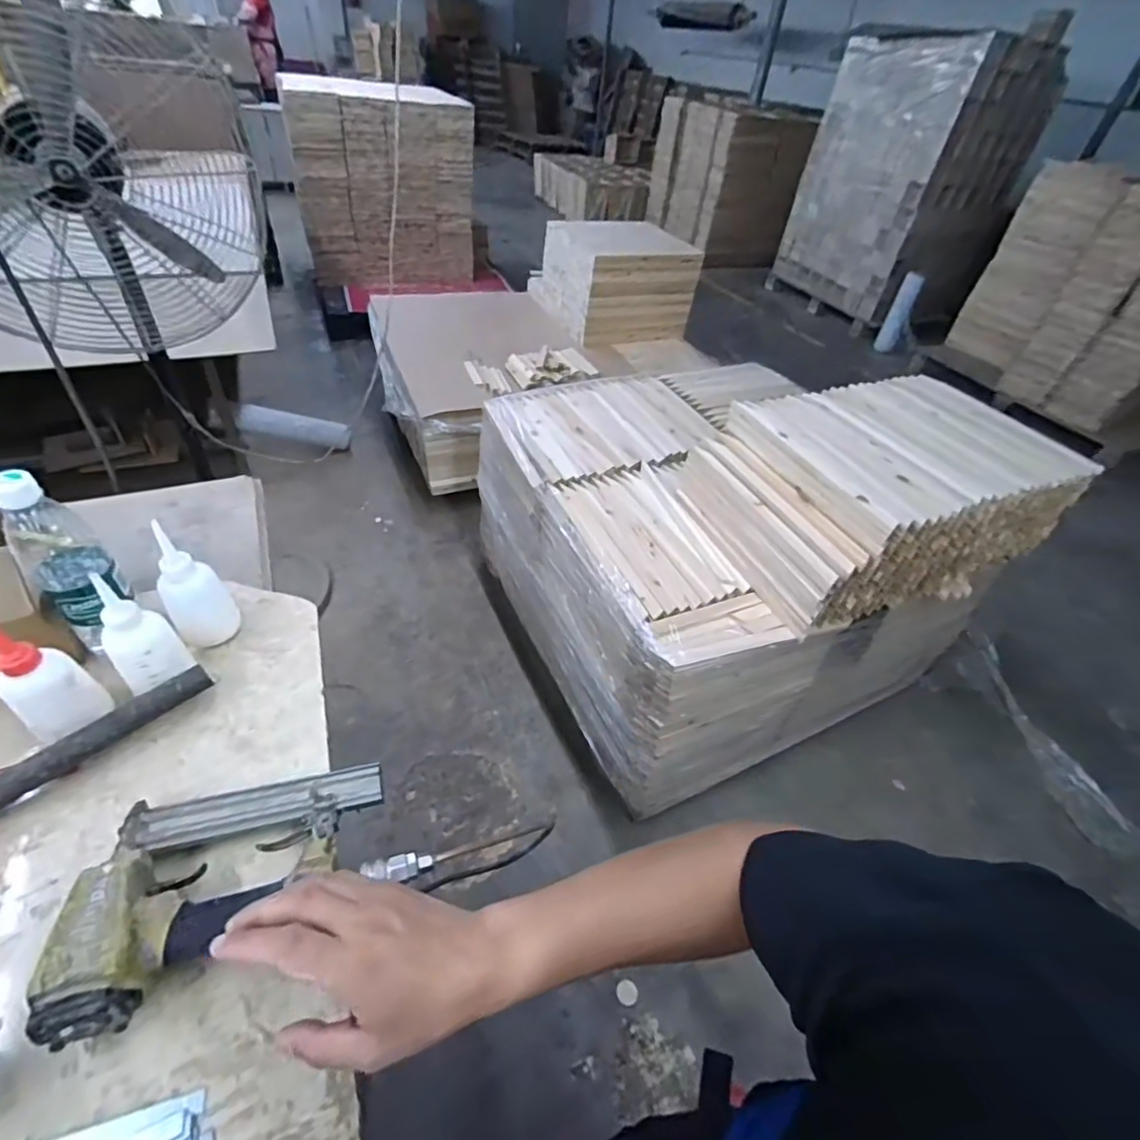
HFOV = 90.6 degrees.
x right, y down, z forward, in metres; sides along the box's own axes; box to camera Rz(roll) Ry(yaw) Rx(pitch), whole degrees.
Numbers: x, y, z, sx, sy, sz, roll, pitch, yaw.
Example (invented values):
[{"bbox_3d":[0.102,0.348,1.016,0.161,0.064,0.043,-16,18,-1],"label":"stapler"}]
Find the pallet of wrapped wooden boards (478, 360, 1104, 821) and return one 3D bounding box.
[{"bbox_3d":[0.304,-0.138,1.350,0.821,0.658,0.956,-16,48,-24],"label":"pallet of wrapped wooden boards"}]

